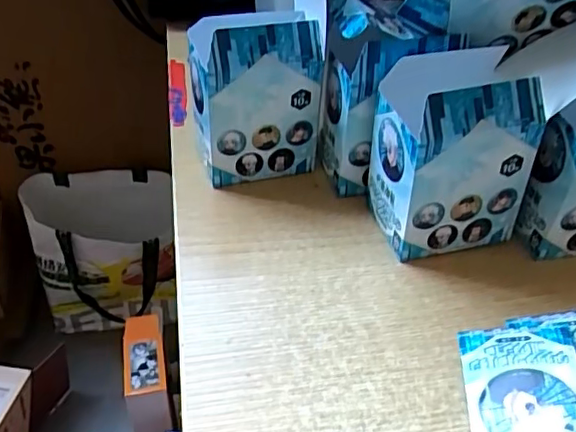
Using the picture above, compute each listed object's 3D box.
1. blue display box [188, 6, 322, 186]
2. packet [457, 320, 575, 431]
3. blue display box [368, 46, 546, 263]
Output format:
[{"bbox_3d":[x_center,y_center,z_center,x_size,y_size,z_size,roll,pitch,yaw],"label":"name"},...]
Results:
[{"bbox_3d":[-0.028,-0.098,0.496,0.098,0.140,0.062,-11,42,-17],"label":"blue display box"},{"bbox_3d":[0.142,0.107,0.350,0.069,0.006,0.103,-10,39,16],"label":"packet"},{"bbox_3d":[0.119,-0.044,0.437,0.095,0.141,0.076,-8,41,-14],"label":"blue display box"}]

